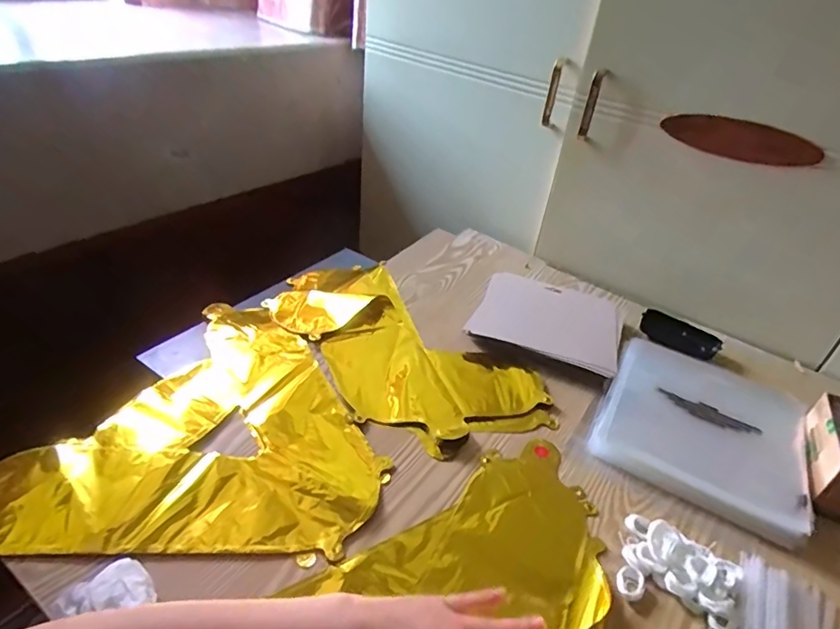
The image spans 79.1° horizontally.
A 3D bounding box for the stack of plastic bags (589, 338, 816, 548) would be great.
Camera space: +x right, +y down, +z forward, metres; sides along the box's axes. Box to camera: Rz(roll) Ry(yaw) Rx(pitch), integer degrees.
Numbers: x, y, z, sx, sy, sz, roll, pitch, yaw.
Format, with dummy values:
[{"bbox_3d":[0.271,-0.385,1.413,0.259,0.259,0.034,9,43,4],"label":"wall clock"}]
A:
[{"bbox_3d":[0.334,0.126,0.605,0.211,0.024,0.232,24,39,22],"label":"stack of plastic bags"}]

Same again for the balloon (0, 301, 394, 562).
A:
[{"bbox_3d":[-0.198,0.129,0.532,0.329,0.018,0.358,18,38,16],"label":"balloon"}]

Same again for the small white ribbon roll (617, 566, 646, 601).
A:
[{"bbox_3d":[0.184,0.234,0.444,0.023,0.008,0.029,15,37,12],"label":"small white ribbon roll"}]

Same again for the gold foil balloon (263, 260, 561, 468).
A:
[{"bbox_3d":[-0.044,0.030,0.679,0.206,0.021,0.424,-25,46,-36],"label":"gold foil balloon"}]

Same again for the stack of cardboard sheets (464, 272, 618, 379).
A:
[{"bbox_3d":[0.176,0.005,0.737,0.191,0.029,0.153,16,37,13],"label":"stack of cardboard sheets"}]

